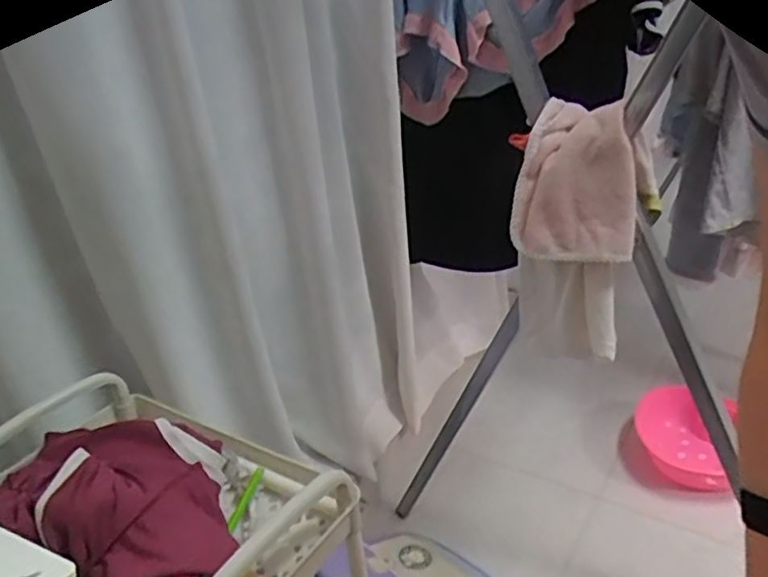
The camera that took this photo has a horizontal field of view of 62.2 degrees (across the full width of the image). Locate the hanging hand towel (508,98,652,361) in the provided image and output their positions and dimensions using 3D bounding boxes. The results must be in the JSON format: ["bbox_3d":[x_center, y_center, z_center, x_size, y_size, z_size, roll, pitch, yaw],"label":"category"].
[{"bbox_3d":[0.232,-0.058,0.768,0.146,0.293,0.097,5,26,26],"label":"hanging hand towel"}]

